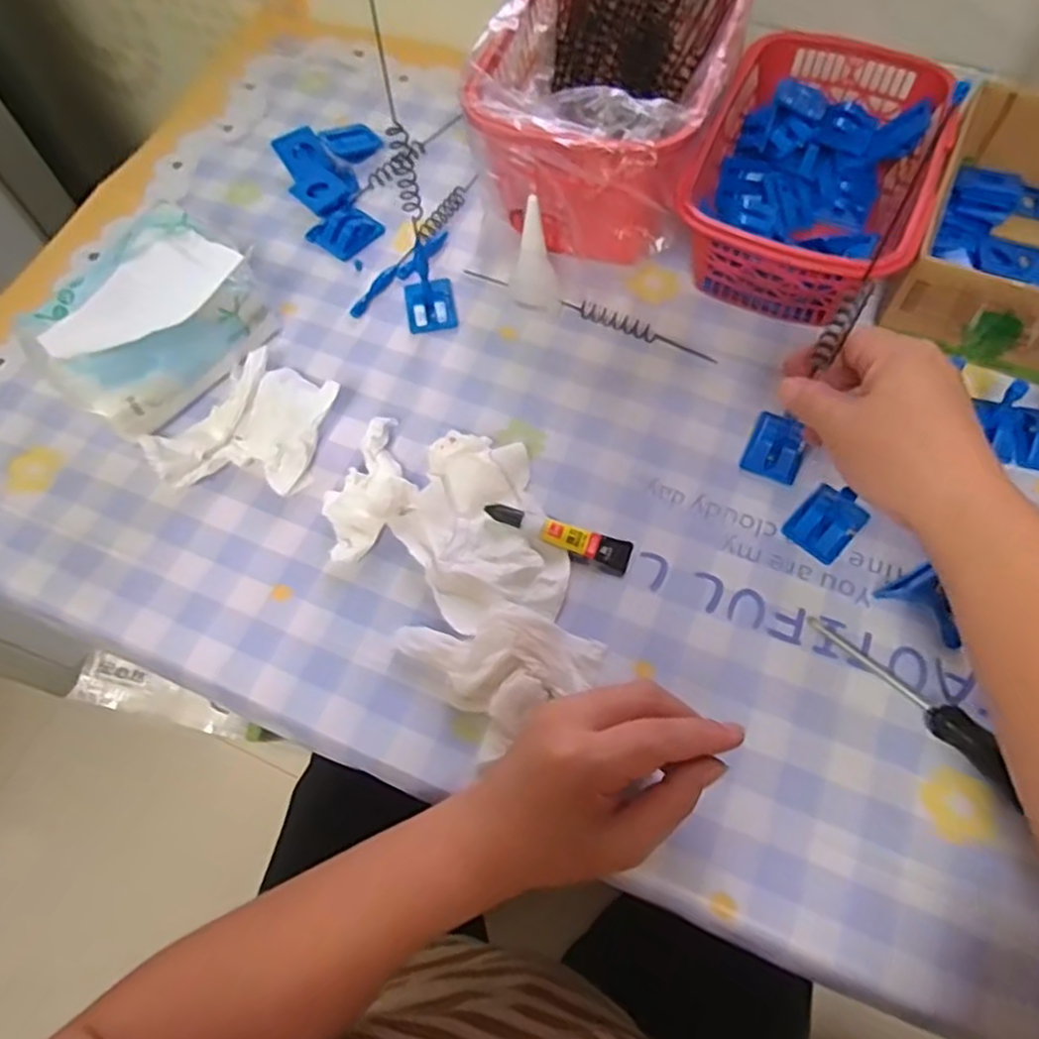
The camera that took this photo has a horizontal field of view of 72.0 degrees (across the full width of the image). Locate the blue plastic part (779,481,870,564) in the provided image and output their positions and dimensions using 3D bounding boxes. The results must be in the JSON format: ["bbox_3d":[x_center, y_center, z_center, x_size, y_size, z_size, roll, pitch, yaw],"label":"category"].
[{"bbox_3d":[0.182,-0.001,0.417,0.034,0.022,0.042,41,73,19],"label":"blue plastic part"}]

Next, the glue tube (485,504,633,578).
[{"bbox_3d":[0.023,0.010,0.423,0.087,0.016,0.021,14,66,10],"label":"glue tube"}]

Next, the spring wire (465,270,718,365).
[{"bbox_3d":[0.047,-0.146,0.500,0.188,0.006,0.014,21,67,12],"label":"spring wire"}]

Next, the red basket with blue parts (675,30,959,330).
[{"bbox_3d":[0.203,-0.237,0.499,0.144,0.075,0.206,20,67,12],"label":"red basket with blue parts"}]

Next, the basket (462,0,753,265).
[{"bbox_3d":[0.069,-0.305,0.512,0.149,0.123,0.242,18,67,11],"label":"basket"}]

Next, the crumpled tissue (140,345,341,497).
[{"bbox_3d":[-0.172,-0.055,0.453,0.091,0.034,0.102,33,70,17],"label":"crumpled tissue"}]

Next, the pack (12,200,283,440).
[{"bbox_3d":[-0.236,-0.128,0.462,0.076,0.089,0.139,38,72,19],"label":"pack"}]

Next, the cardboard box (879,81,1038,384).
[{"bbox_3d":[0.333,-0.191,0.474,0.124,0.068,0.184,22,68,13],"label":"cardboard box"}]

